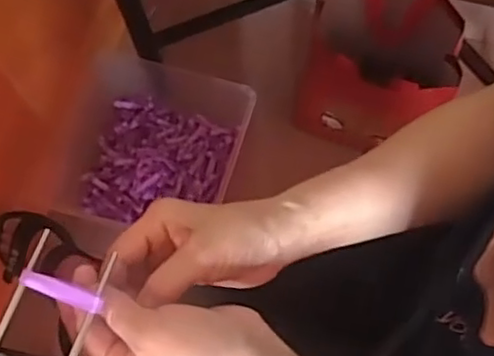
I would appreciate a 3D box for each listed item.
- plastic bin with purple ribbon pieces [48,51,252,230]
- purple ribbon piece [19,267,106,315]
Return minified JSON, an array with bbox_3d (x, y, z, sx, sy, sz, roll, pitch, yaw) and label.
[{"bbox_3d":[-0.165,-0.049,1.153,0.293,0.132,0.276,14,72,8],"label":"plastic bin with purple ribbon pieces"},{"bbox_3d":[-0.115,0.068,0.402,0.051,0.005,0.012,20,71,7],"label":"purple ribbon piece"}]

